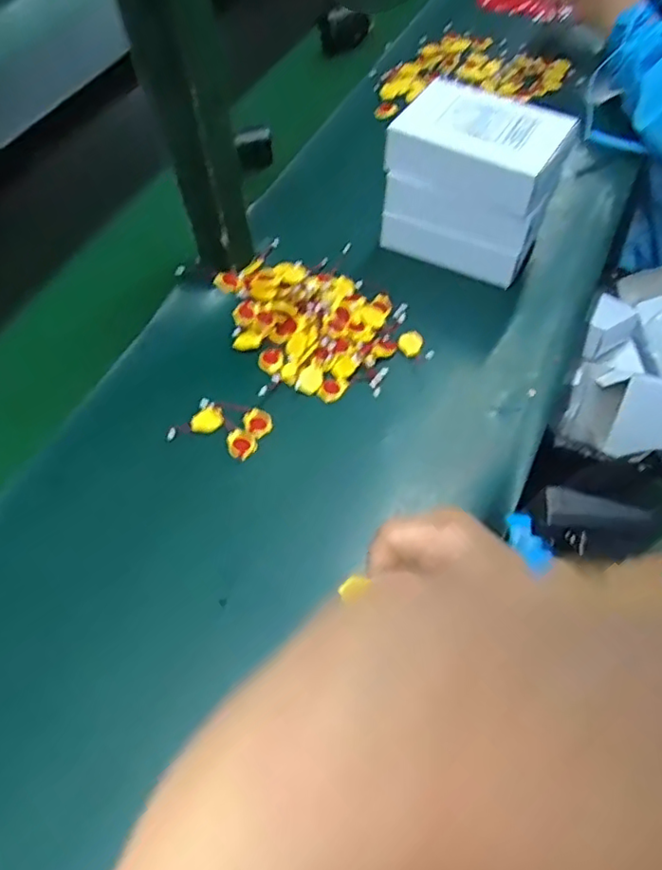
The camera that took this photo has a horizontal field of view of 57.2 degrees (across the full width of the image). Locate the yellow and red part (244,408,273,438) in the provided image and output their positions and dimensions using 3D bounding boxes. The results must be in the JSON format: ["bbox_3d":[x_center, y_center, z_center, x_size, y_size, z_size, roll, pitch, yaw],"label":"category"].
[{"bbox_3d":[-0.060,-0.011,0.497,0.023,0.004,0.024,-1,58,1],"label":"yellow and red part"}]

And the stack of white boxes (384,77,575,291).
[{"bbox_3d":[0.131,-0.230,0.563,0.141,0.126,0.094,26,62,17],"label":"stack of white boxes"}]

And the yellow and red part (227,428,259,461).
[{"bbox_3d":[-0.072,0.007,0.489,0.021,0.004,0.026,-32,62,-17],"label":"yellow and red part"}]

